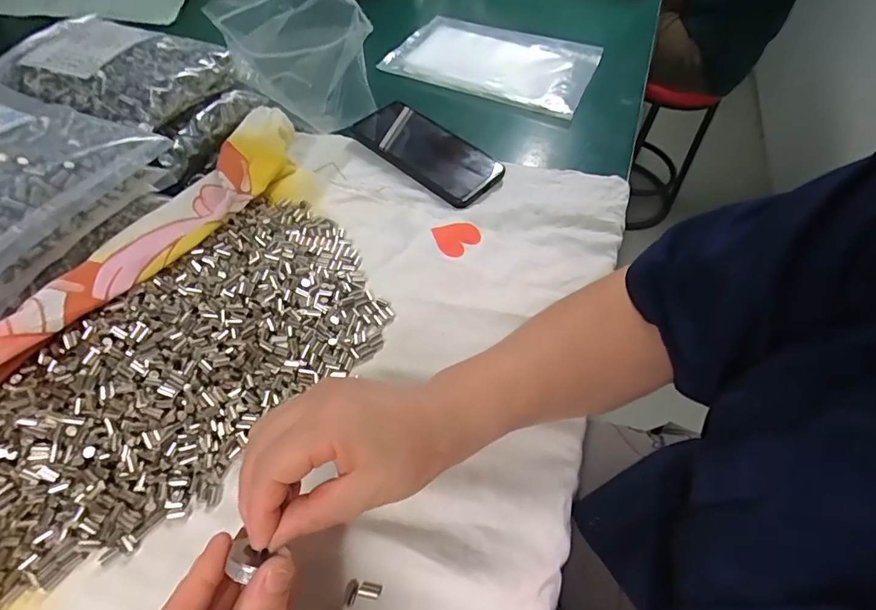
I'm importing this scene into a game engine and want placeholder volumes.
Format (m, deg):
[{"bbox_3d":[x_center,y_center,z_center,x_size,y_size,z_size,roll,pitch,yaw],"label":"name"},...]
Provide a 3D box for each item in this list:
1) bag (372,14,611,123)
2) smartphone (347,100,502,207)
[{"bbox_3d":[0.076,-0.335,0.650,0.260,0.016,0.176,22,53,11],"label":"bag"},{"bbox_3d":[-0.011,-0.165,0.512,0.164,0.017,0.079,37,57,22],"label":"smartphone"}]

